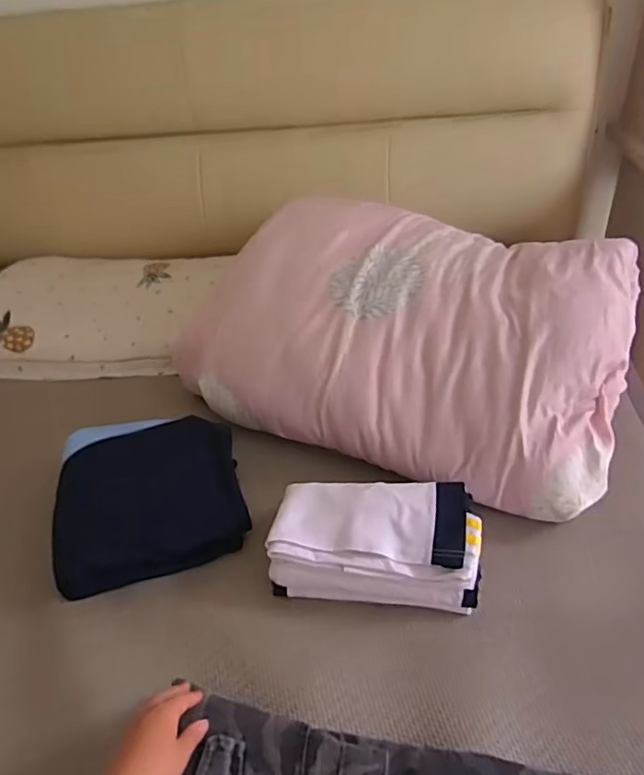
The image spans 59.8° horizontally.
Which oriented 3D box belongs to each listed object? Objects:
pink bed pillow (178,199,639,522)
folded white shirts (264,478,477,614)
[{"bbox_3d":[0.149,-0.095,0.928,0.629,0.198,0.428,16,44,26],"label":"pink bed pillow"},{"bbox_3d":[0.068,0.194,0.721,0.250,0.075,0.137,1,39,10],"label":"folded white shirts"}]

